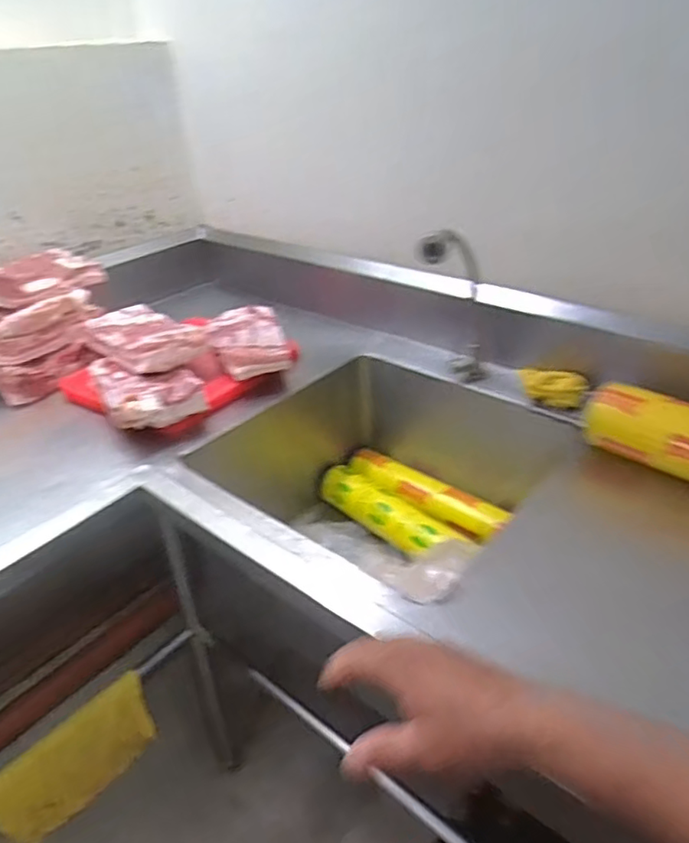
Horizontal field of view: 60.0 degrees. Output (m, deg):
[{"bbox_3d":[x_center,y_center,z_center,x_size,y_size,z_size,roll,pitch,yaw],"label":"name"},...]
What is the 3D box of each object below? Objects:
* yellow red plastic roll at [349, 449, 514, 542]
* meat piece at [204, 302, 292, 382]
[{"bbox_3d":[0.166,0.152,1.286,0.367,0.067,0.077,21,40,34],"label":"yellow red plastic roll"},{"bbox_3d":[-0.201,-0.167,1.221,0.145,0.049,0.245,-12,33,-13],"label":"meat piece"}]

